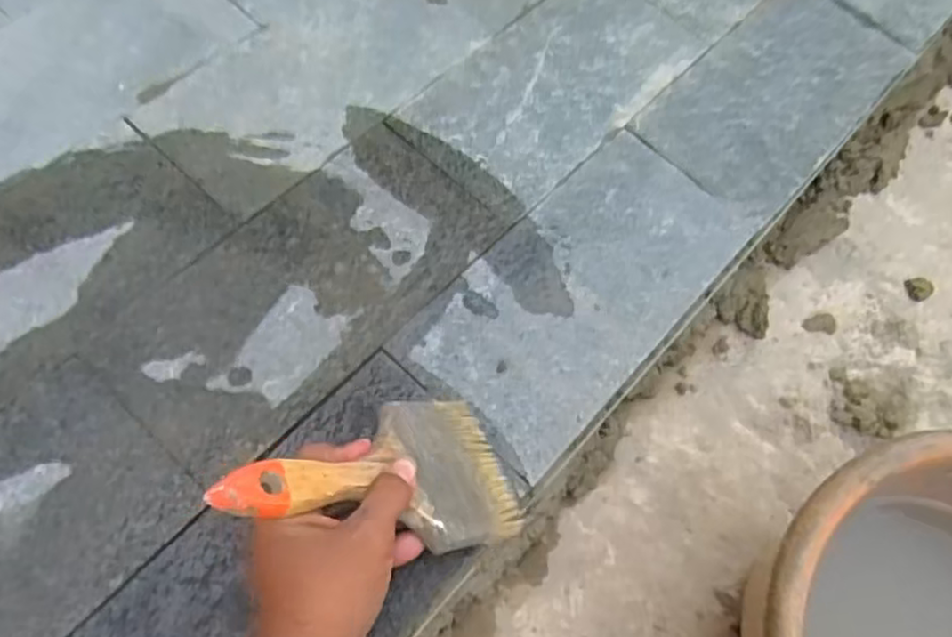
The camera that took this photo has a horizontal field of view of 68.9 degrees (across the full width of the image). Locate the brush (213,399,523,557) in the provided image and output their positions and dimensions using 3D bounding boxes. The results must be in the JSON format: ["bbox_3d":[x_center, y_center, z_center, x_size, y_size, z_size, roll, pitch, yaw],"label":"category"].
[{"bbox_3d":[-0.053,0.087,0.402,0.206,0.012,0.097,12,48,-47],"label":"brush"}]

